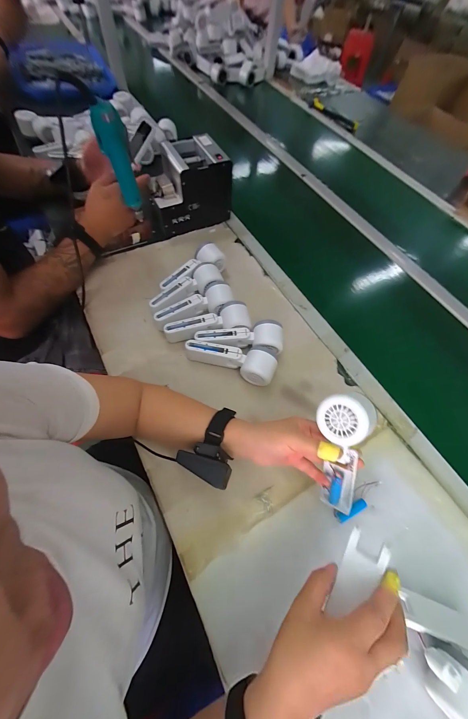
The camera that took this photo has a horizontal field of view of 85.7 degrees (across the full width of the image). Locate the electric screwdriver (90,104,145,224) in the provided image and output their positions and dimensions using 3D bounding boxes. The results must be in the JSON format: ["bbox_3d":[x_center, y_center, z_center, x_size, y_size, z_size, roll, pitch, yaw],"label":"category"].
[{"bbox_3d":[-0.202,-0.356,0.443,0.041,0.173,0.042,-5,80,-8],"label":"electric screwdriver"}]

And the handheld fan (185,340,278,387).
[{"bbox_3d":[-0.005,-0.006,0.472,0.167,0.050,0.063,19,62,4],"label":"handheld fan"}]

